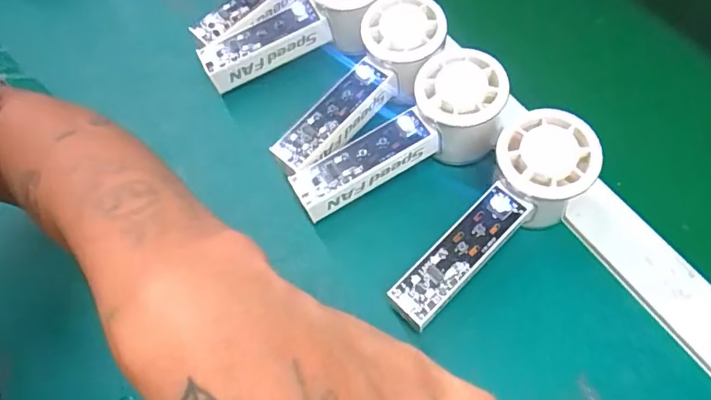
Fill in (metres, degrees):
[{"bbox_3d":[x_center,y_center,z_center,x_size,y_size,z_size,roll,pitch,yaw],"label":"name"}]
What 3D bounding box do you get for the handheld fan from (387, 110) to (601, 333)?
[{"bbox_3d":[0.082,0.015,0.310,0.150,0.051,0.051,-44,67,-6],"label":"handheld fan"}]

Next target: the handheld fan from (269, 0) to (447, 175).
[{"bbox_3d":[0.007,-0.074,0.352,0.055,0.046,0.151,38,82,21],"label":"handheld fan"}]

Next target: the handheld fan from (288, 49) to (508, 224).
[{"bbox_3d":[0.032,-0.035,0.330,0.147,0.043,0.058,-31,62,3],"label":"handheld fan"}]

